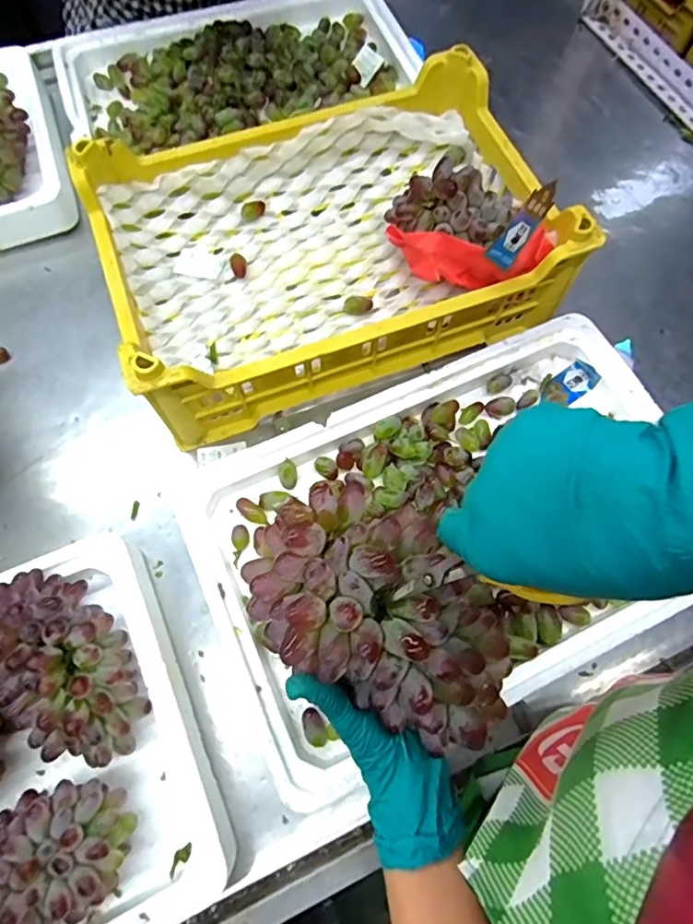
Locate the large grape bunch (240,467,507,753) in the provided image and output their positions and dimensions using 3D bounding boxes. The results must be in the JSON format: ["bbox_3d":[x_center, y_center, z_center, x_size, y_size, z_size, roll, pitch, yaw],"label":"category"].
[{"bbox_3d":[0.021,0.090,0.315,0.177,0.081,0.110,38,66,-1],"label":"large grape bunch"}]

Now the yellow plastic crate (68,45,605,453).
[{"bbox_3d":[-0.019,-0.237,0.563,0.441,0.147,0.299,-20,67,-8],"label":"yellow plastic crate"}]

